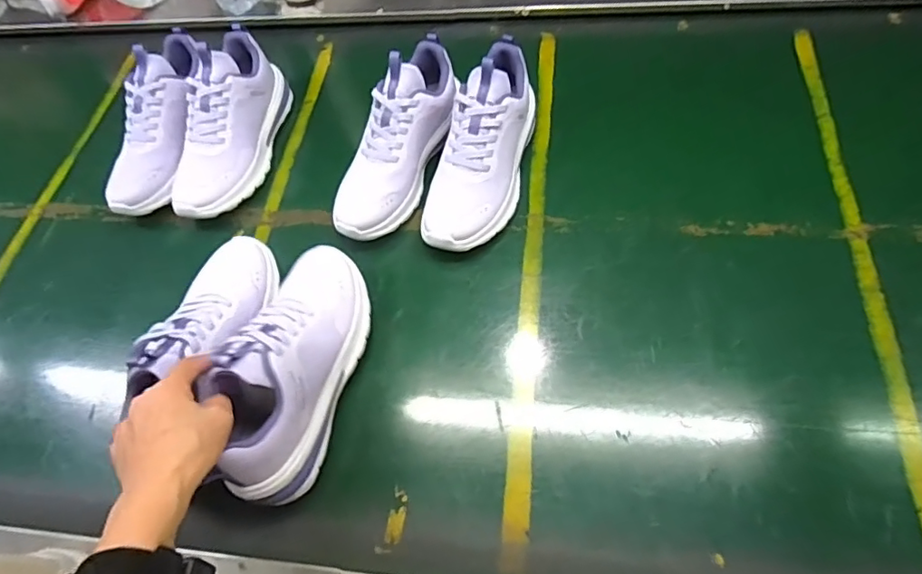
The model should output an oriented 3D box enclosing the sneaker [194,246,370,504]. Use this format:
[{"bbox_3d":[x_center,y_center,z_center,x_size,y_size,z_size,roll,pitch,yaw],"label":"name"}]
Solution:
[{"bbox_3d":[-0.159,0.061,0.523,0.091,0.117,0.255,7,55,8],"label":"sneaker"}]

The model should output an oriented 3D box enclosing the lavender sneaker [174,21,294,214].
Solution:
[{"bbox_3d":[-0.304,-0.216,0.716,0.088,0.130,0.258,9,76,9],"label":"lavender sneaker"}]

